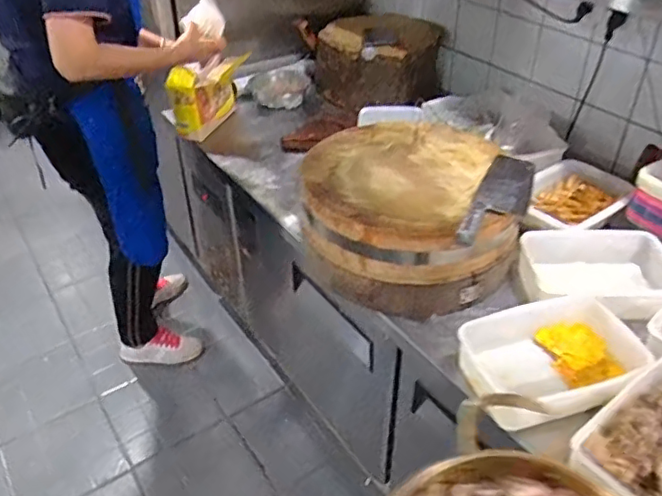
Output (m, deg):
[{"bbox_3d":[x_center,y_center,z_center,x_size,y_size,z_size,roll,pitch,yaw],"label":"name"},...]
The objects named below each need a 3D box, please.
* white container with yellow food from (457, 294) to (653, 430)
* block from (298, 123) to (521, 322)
[{"bbox_3d":[0.343,0.174,0.934,0.264,0.090,0.185,-16,41,-13],"label":"white container with yellow food"},{"bbox_3d":[0.144,-0.067,1.142,0.369,0.188,0.357,-3,40,3],"label":"block"}]

